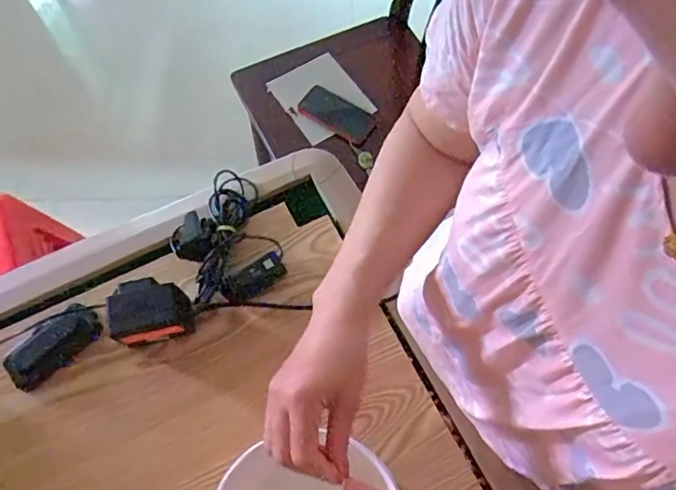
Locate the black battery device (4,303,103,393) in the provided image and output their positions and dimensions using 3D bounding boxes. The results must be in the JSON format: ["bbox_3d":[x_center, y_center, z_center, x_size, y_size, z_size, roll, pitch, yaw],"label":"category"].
[{"bbox_3d":[-0.327,0.117,0.634,0.113,0.031,0.051,-33,70,-11],"label":"black battery device"}]

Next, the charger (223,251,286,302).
[{"bbox_3d":[-0.099,0.039,0.646,0.076,0.016,0.033,-35,70,-12],"label":"charger"}]

